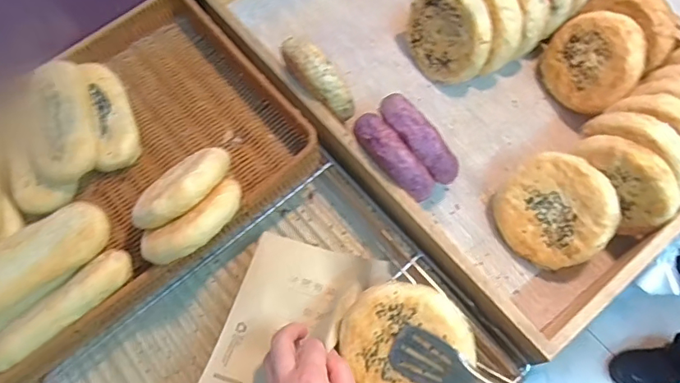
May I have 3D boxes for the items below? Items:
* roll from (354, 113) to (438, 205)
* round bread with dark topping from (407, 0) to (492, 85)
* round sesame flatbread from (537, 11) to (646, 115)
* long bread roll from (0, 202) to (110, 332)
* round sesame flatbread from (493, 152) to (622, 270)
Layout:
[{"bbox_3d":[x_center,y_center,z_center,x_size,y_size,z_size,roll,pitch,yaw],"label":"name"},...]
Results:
[{"bbox_3d":[0.057,-0.041,0.511,0.042,0.039,0.110,-39,70,-13],"label":"roll"},{"bbox_3d":[0.135,-0.197,0.608,0.027,0.110,0.118,-24,79,-32],"label":"round bread with dark topping"},{"bbox_3d":[0.301,-0.157,0.585,0.023,0.119,0.111,-4,106,-36],"label":"round sesame flatbread"},{"bbox_3d":[-0.297,0.069,0.471,0.153,0.044,0.066,-40,71,-14],"label":"long bread roll"},{"bbox_3d":[0.230,0.021,0.521,0.116,0.022,0.113,3,95,34],"label":"round sesame flatbread"}]

